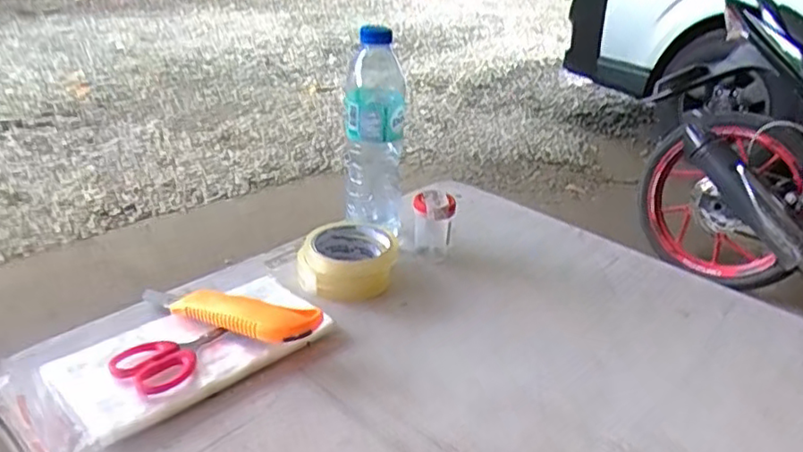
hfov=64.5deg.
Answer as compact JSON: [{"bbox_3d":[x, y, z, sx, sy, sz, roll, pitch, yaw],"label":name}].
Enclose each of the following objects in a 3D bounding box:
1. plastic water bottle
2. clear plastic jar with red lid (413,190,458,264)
[{"bbox_3d":[-0.027,-0.097,0.664,0.065,0.198,0.070,3,29,-4],"label":"plastic water bottle"},{"bbox_3d":[0.033,0.000,0.681,0.043,0.069,0.033,7,29,5],"label":"clear plastic jar with red lid"}]

